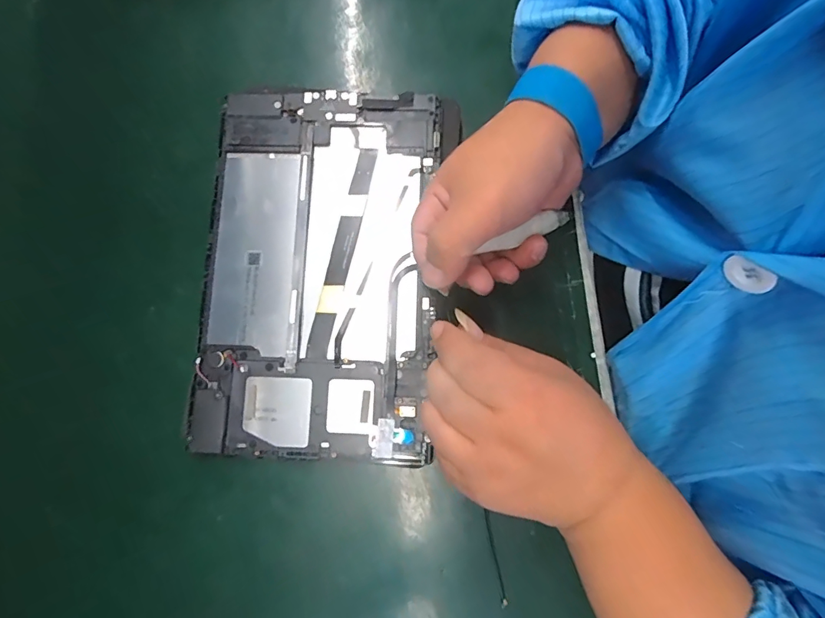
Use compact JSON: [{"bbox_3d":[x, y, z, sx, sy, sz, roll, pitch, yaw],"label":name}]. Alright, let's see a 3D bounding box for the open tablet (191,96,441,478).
[{"bbox_3d":[-0.060,-0.028,0.289,0.147,0.012,0.238,2,78,1],"label":"open tablet"}]

